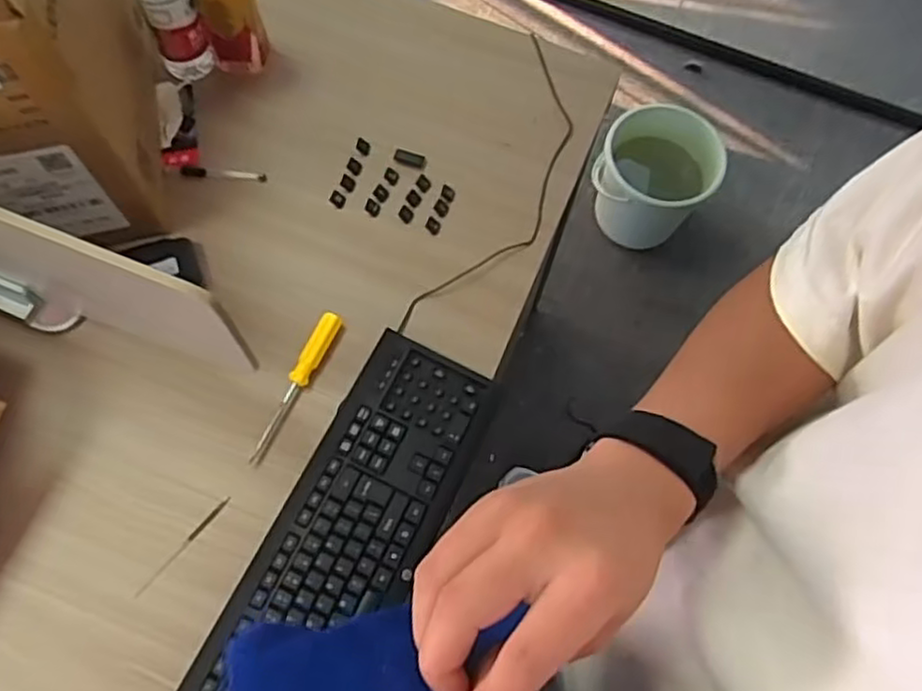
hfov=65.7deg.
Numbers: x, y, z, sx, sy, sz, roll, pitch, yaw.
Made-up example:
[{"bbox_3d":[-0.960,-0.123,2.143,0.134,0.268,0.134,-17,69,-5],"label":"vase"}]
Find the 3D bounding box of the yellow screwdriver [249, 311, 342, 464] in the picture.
[{"bbox_3d":[-0.180,0.044,0.782,0.023,0.021,0.182,23,69,6],"label":"yellow screwdriver"}]

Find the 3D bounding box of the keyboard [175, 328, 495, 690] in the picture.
[{"bbox_3d":[-0.117,0.195,0.716,0.148,0.026,0.435,27,69,8],"label":"keyboard"}]

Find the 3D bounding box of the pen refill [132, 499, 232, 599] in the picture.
[{"bbox_3d":[-0.278,0.201,0.719,0.009,0.005,0.122,38,71,12],"label":"pen refill"}]

